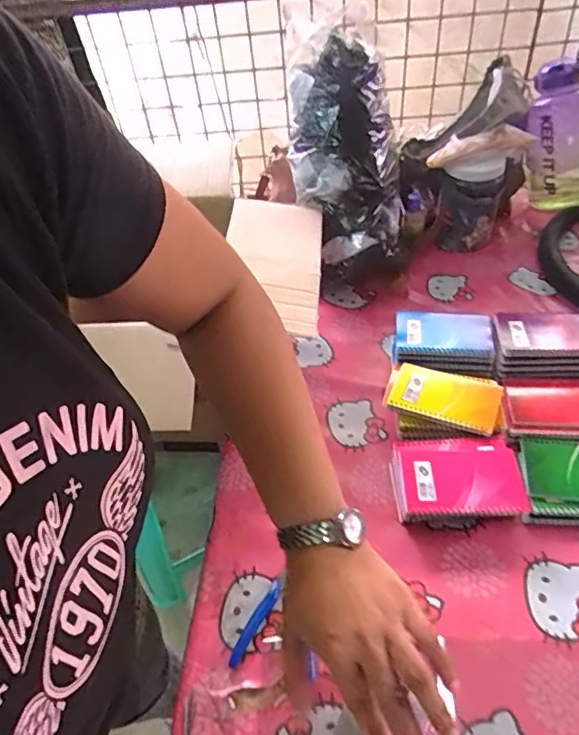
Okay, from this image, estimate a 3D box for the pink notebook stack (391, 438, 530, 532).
[{"bbox_3d":[0.196,0.133,0.624,0.142,0.042,0.104,2,47,9],"label":"pink notebook stack"}]

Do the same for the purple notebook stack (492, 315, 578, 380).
[{"bbox_3d":[0.357,-0.034,0.742,0.130,0.067,0.088,3,47,10],"label":"purple notebook stack"}]

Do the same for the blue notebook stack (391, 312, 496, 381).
[{"bbox_3d":[0.218,-0.031,0.769,0.145,0.052,0.100,6,47,13],"label":"blue notebook stack"}]

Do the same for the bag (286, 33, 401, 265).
[{"bbox_3d":[0.089,-0.338,0.848,0.159,0.345,0.087,-15,14,-7],"label":"bag"}]

